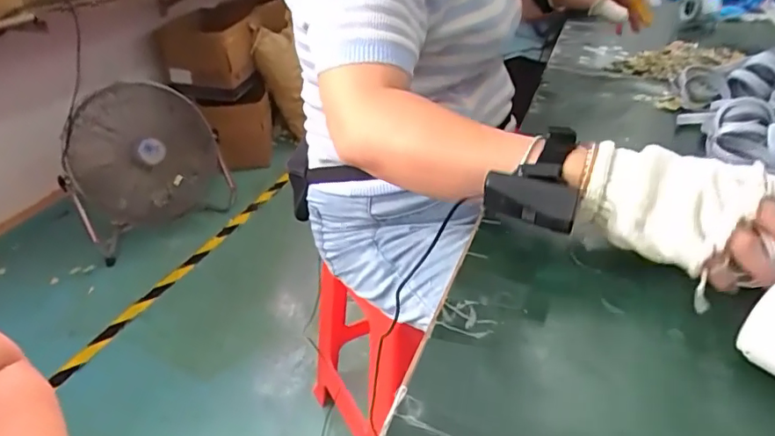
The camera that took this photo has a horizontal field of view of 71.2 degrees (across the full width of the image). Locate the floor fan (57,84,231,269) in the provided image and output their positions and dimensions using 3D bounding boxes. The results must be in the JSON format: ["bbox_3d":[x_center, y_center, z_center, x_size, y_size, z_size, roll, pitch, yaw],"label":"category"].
[{"bbox_3d":[-0.731,-0.163,1.674,0.454,0.429,0.188,-15,35,-20],"label":"floor fan"}]

